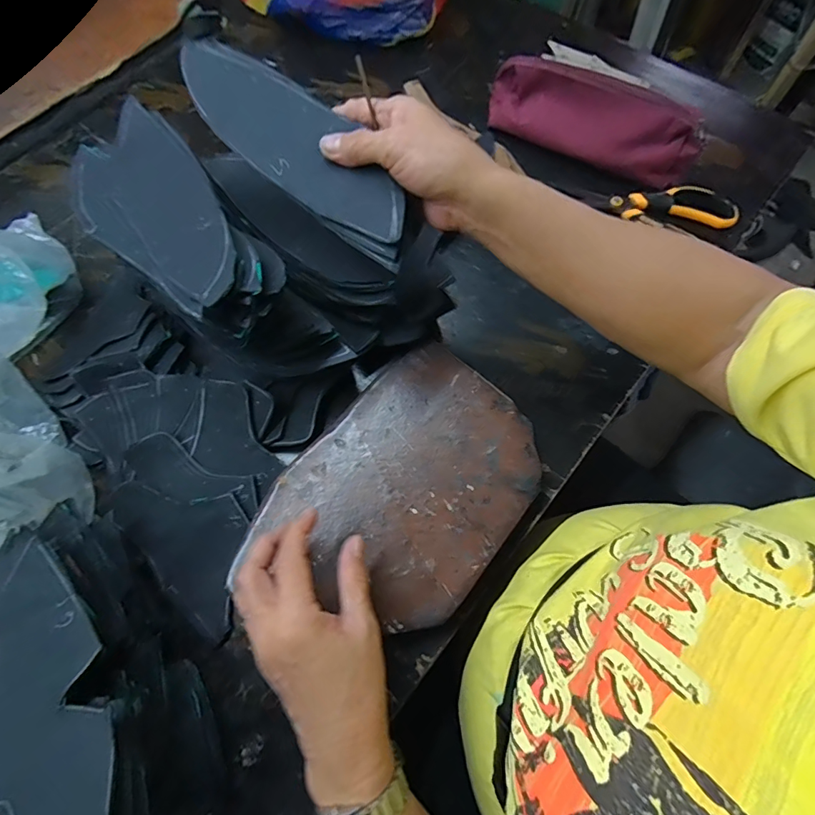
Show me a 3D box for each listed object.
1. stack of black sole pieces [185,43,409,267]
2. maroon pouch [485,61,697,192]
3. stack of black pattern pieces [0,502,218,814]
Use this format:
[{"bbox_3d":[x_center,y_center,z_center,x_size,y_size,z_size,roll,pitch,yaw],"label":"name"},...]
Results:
[{"bbox_3d":[-0.079,-0.191,0.330,0.068,0.022,0.218,-42,82,-13],"label":"stack of black sole pieces"},{"bbox_3d":[0.199,-0.317,0.491,0.233,0.068,0.049,29,73,13],"label":"maroon pouch"},{"bbox_3d":[-0.219,0.182,0.297,0.098,0.113,0.216,-29,71,-8],"label":"stack of black pattern pieces"}]

